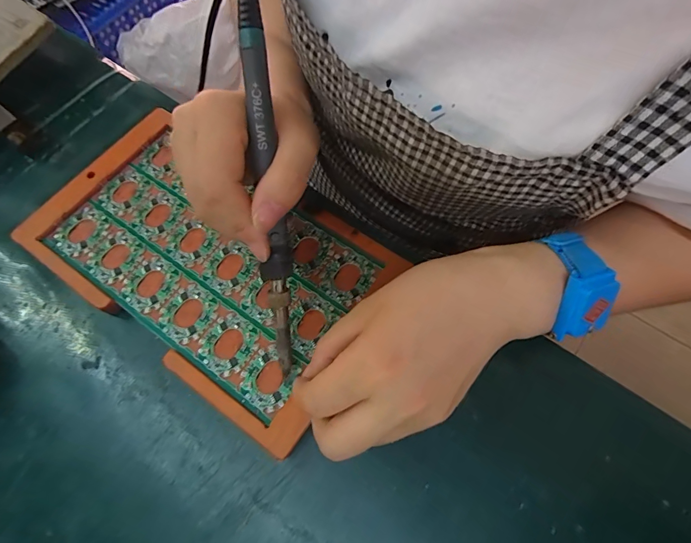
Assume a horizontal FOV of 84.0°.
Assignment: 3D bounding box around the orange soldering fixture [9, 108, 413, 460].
[{"bbox_3d":[-0.093,-0.013,0.257,0.229,0.012,0.136,33,75,12],"label":"orange soldering fixture"}]

